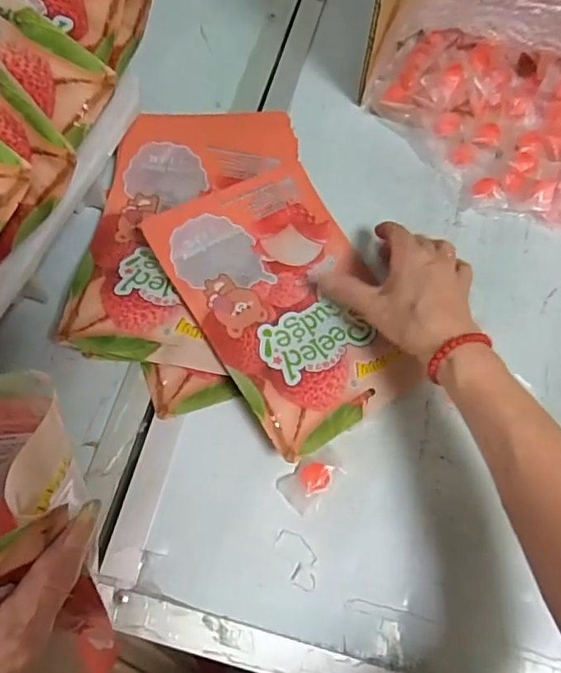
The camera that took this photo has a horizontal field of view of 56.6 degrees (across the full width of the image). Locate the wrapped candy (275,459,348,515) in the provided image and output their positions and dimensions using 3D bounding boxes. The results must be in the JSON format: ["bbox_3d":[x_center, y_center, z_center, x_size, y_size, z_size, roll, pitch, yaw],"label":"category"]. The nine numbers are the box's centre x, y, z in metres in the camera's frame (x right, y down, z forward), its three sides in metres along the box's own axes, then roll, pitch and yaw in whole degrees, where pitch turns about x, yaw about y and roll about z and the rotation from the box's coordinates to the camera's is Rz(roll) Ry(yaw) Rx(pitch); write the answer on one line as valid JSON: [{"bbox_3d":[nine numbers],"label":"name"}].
[{"bbox_3d":[0.022,0.105,0.381,0.044,0.016,0.030,-42,76,-16],"label":"wrapped candy"}]

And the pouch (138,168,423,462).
[{"bbox_3d":[0.005,-0.031,0.420,0.148,0.010,0.220,-25,75,-23],"label":"pouch"}]

